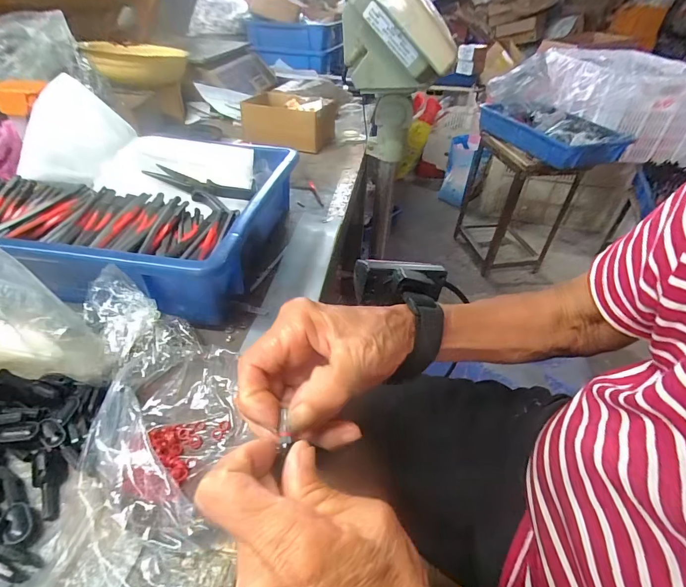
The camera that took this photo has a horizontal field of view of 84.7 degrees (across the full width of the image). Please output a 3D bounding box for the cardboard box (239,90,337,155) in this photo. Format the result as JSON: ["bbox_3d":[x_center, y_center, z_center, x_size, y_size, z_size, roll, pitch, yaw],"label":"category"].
[{"bbox_3d":[-0.095,-0.320,0.704,0.153,0.071,0.117,11,41,10],"label":"cardboard box"}]

